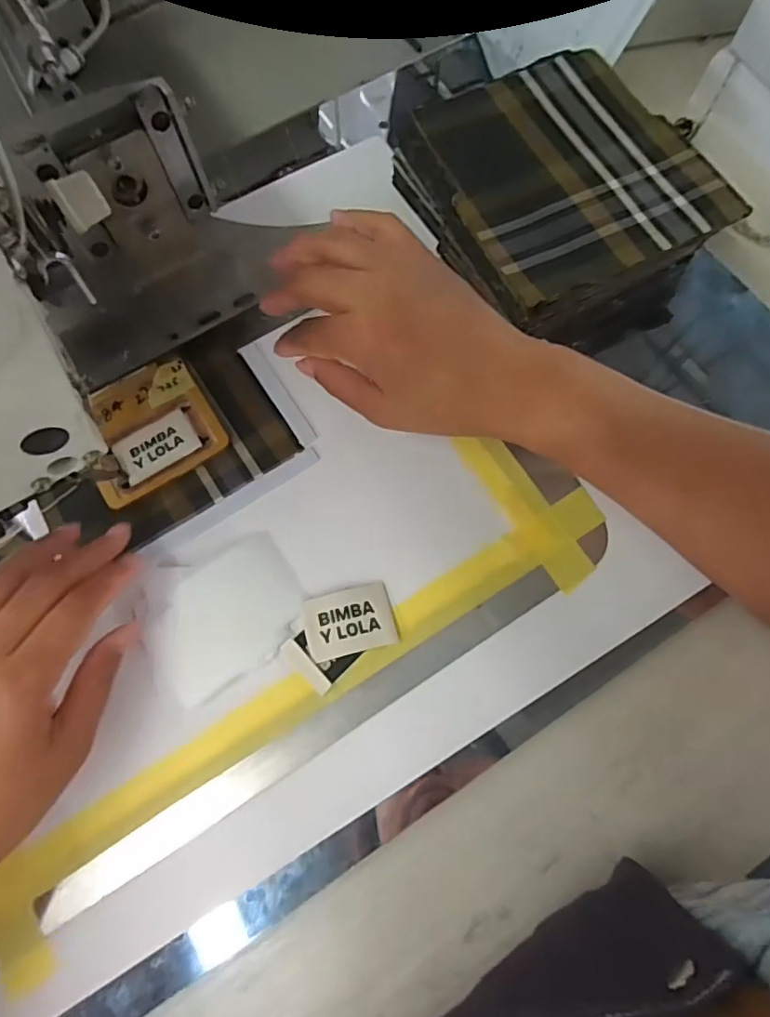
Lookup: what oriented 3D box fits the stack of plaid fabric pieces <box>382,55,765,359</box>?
[{"bbox_3d":[0.112,-0.207,0.358,0.156,0.054,0.177,-24,72,-6],"label":"stack of plaid fabric pieces"}]

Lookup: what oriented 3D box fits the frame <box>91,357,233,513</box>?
[{"bbox_3d":[-0.146,-0.050,0.336,0.081,0.006,0.073,-32,73,-9],"label":"frame"}]

